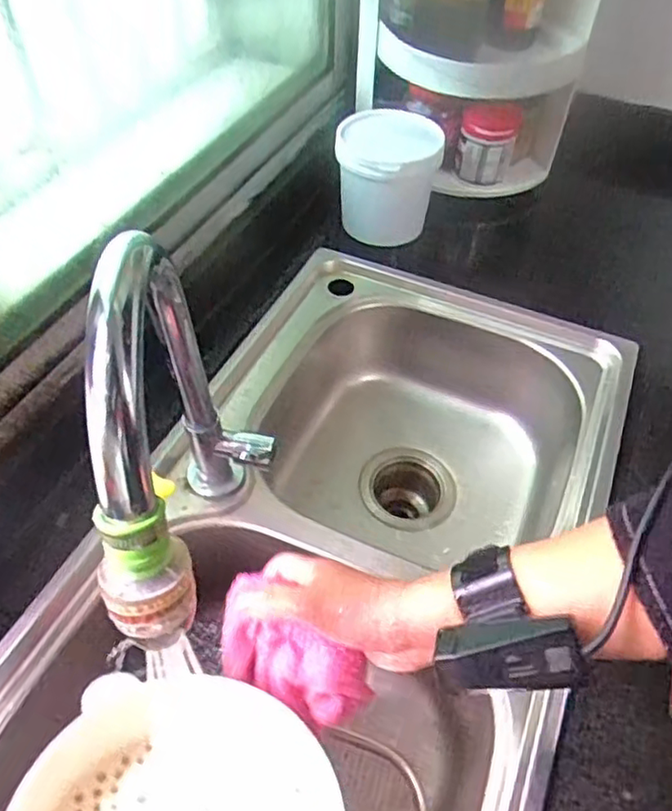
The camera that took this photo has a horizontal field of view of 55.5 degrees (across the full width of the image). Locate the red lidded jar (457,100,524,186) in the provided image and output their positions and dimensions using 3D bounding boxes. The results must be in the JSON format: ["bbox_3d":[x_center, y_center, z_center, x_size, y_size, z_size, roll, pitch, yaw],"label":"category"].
[{"bbox_3d":[0.194,-0.339,0.811,0.068,0.106,0.060,13,51,9],"label":"red lidded jar"}]

